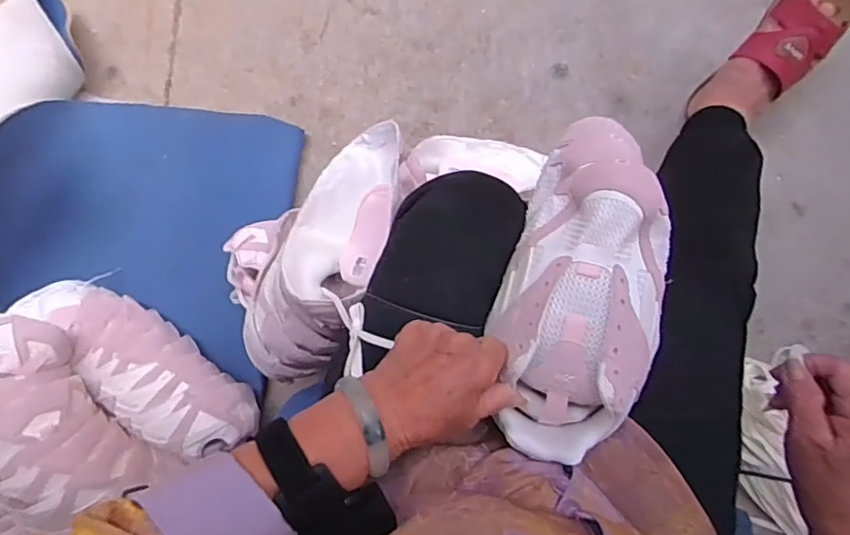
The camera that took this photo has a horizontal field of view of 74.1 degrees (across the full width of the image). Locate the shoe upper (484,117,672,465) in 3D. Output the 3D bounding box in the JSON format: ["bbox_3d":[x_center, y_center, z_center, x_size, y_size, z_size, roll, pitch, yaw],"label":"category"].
[{"bbox_3d":[0.121,0.006,0.431,0.115,0.081,0.270,10,81,9],"label":"shoe upper"}]

